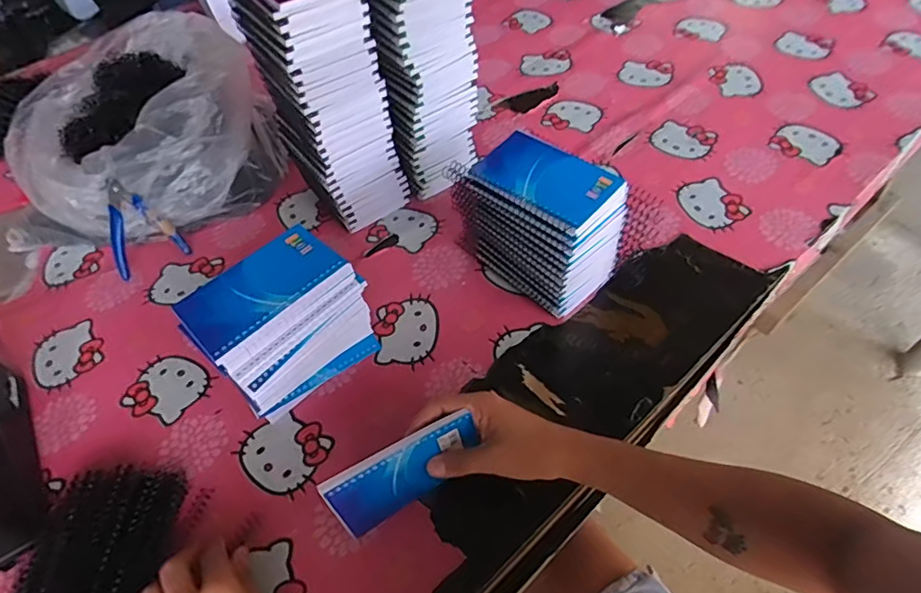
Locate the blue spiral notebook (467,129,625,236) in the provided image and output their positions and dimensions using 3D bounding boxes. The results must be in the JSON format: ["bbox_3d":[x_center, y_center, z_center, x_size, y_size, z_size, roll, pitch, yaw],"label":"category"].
[{"bbox_3d":[0.082,-0.114,0.519,0.130,0.012,0.089,34,63,27],"label":"blue spiral notebook"}]

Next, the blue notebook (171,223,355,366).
[{"bbox_3d":[-0.170,-0.011,0.456,0.130,0.015,0.085,-40,59,-22],"label":"blue notebook"}]

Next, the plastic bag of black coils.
[{"bbox_3d":[-0.429,-0.235,0.722,0.290,0.156,0.328,-27,55,-14],"label":"plastic bag of black coils"}]

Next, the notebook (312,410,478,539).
[{"bbox_3d":[-0.044,0.148,0.449,0.128,0.072,0.012,-29,37,-13],"label":"notebook"}]

